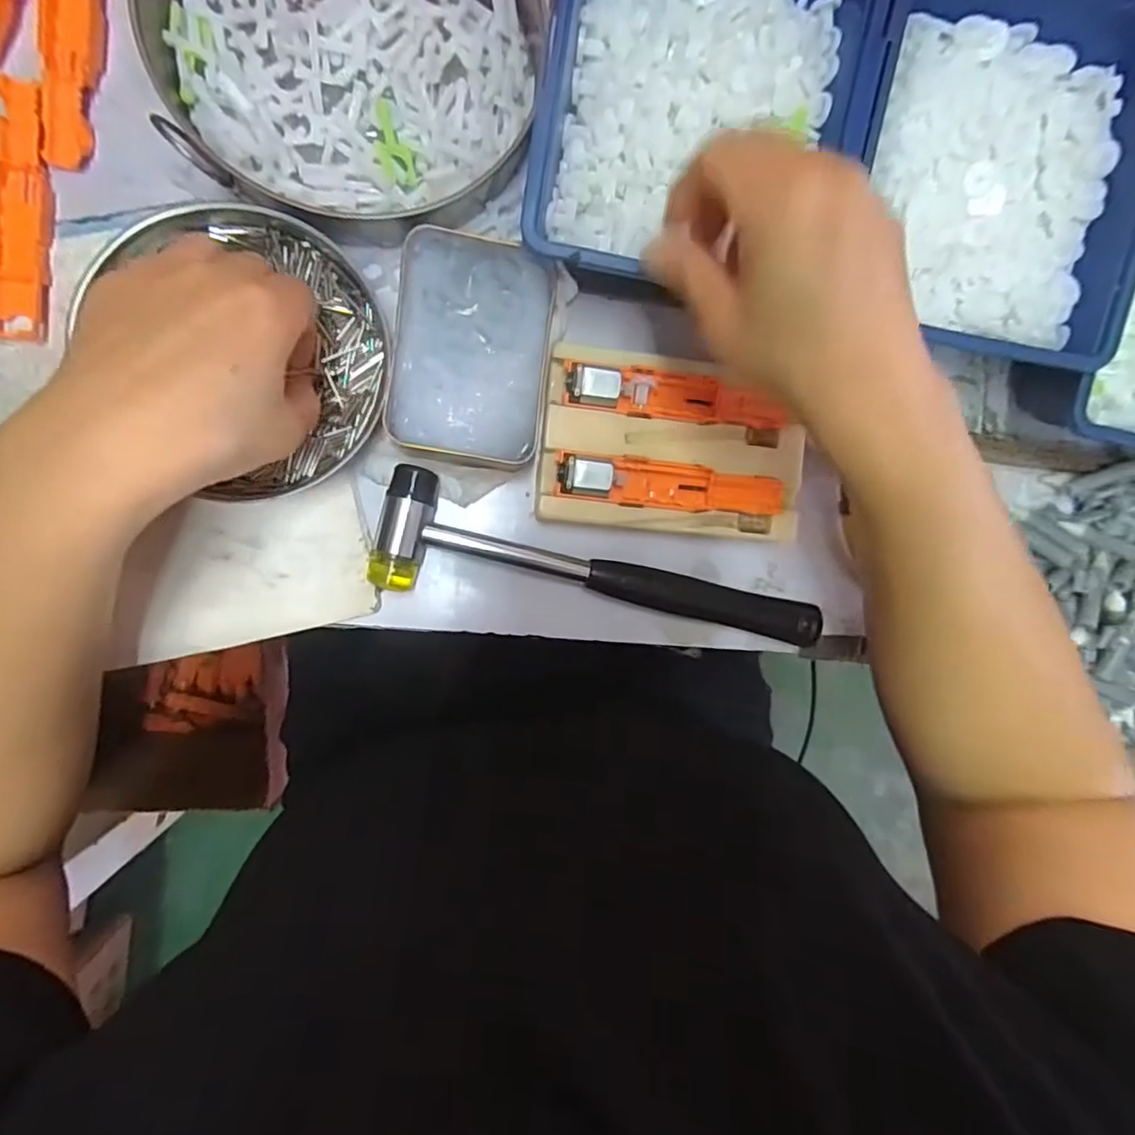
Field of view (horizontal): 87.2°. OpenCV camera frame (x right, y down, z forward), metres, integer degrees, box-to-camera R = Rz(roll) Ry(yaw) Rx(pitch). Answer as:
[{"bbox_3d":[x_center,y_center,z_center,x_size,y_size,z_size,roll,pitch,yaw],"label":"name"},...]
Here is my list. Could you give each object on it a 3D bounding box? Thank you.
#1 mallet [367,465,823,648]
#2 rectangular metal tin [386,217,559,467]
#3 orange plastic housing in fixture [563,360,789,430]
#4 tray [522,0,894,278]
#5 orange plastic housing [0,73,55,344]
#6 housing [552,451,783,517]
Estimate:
[{"bbox_3d":[0.020,0.008,0.316,0.235,0.025,0.057,15,90,-7],"label":"mallet"},{"bbox_3d":[-0.047,-0.106,0.296,0.073,0.019,0.106,7,91,-7],"label":"rectangular metal tin"},{"bbox_3d":[0.057,-0.089,0.306,0.115,0.013,0.024,4,91,-6],"label":"orange plastic housing in fixture"},{"bbox_3d":[0.061,-0.220,0.286,0.146,0.059,0.169,8,91,-7],"label":"tray"},{"bbox_3d":[-0.257,-0.169,0.279,0.026,0.007,0.121,2,91,-6],"label":"orange plastic housing"},{"bbox_3d":[0.055,-0.042,0.306,0.118,0.013,0.024,5,91,-7],"label":"housing"}]

